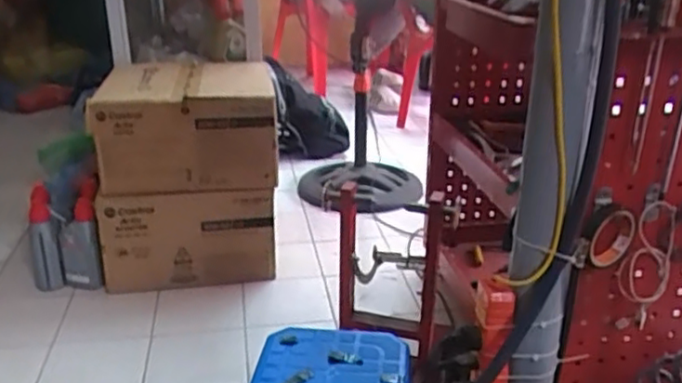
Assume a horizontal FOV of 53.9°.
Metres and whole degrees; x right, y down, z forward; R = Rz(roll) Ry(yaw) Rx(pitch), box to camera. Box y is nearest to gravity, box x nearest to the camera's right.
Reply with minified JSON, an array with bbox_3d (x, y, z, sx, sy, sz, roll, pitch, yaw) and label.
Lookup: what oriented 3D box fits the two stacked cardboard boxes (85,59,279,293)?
[{"bbox_3d":[-0.396,-0.060,1.771,0.426,0.468,0.488,-3,22,-7],"label":"two stacked cardboard boxes"}]

